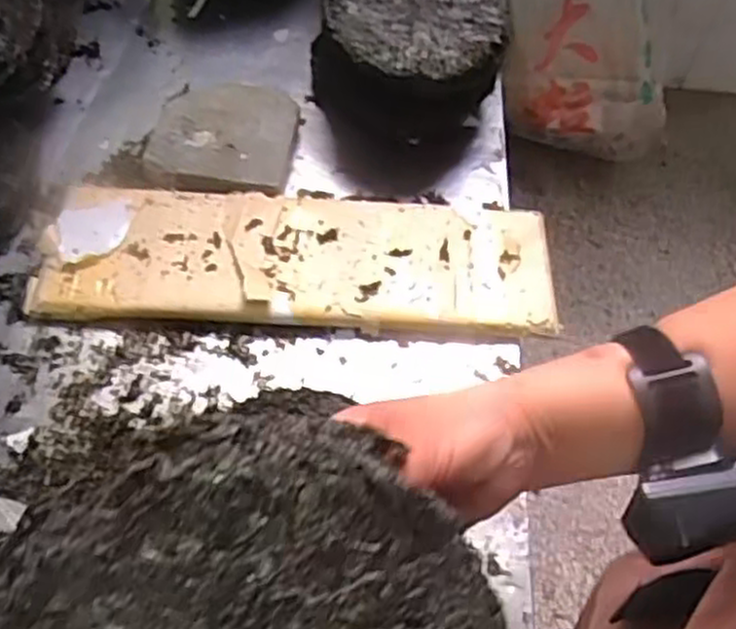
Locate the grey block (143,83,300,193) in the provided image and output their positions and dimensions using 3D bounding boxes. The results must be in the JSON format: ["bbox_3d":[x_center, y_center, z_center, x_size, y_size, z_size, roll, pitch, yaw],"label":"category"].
[{"bbox_3d":[-0.158,-0.205,0.850,0.152,0.033,0.138,12,58,3],"label":"grey block"}]

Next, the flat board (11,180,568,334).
[{"bbox_3d":[-0.070,-0.058,0.782,0.510,0.025,0.154,4,58,-2],"label":"flat board"}]

